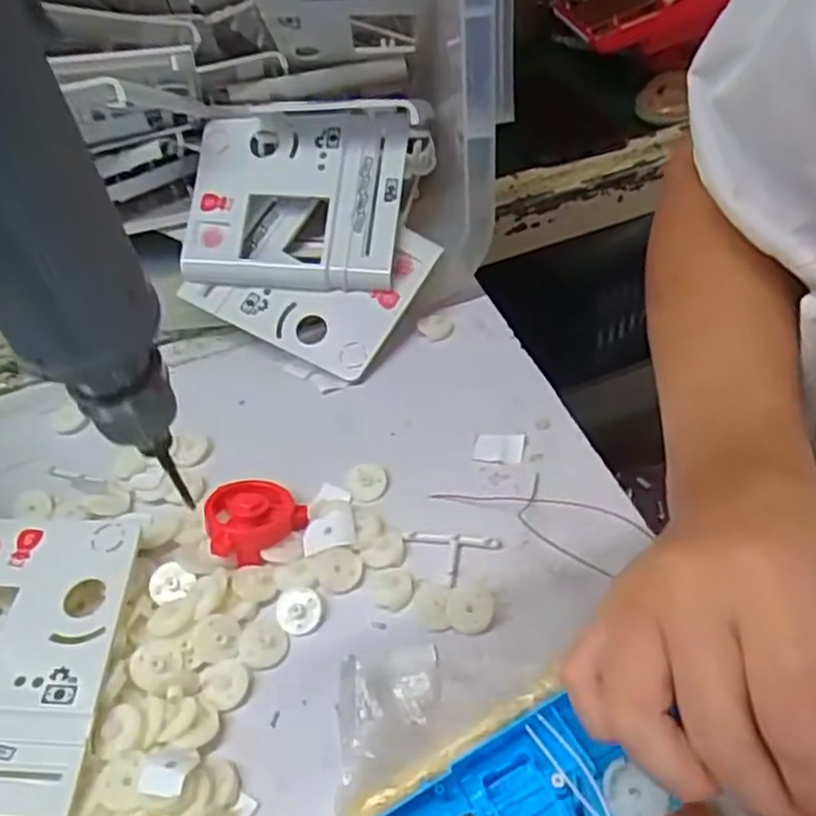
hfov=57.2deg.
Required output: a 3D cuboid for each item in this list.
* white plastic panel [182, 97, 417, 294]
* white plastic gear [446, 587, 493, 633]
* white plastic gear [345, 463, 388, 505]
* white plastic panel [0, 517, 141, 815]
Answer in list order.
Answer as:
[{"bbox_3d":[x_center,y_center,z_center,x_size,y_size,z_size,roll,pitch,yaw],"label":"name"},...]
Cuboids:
[{"bbox_3d":[-0.075,-0.144,0.511,0.143,0.040,0.132,7,84,4],"label":"white plastic panel"},{"bbox_3d":[0.030,0.098,0.366,0.022,0.004,0.024,-9,46,0],"label":"white plastic gear"},{"bbox_3d":[-0.024,0.042,0.423,0.023,0.004,0.024,-10,46,-1],"label":"white plastic gear"},{"bbox_3d":[-0.193,0.115,0.356,0.111,0.018,0.141,-3,47,5],"label":"white plastic panel"}]

